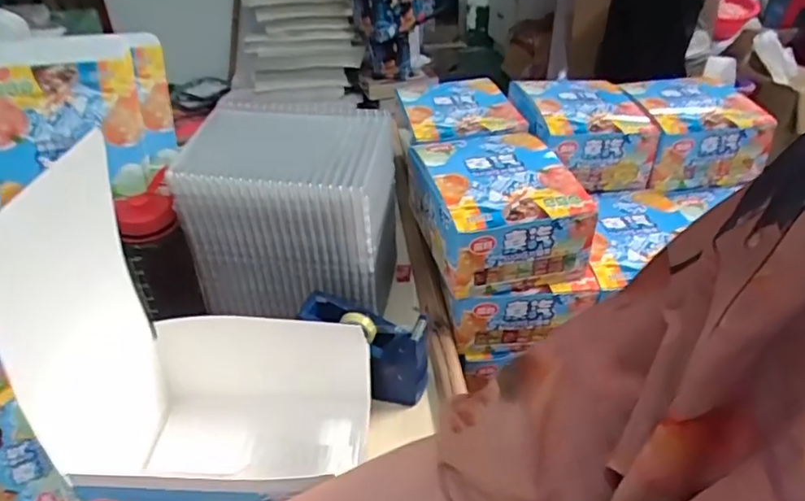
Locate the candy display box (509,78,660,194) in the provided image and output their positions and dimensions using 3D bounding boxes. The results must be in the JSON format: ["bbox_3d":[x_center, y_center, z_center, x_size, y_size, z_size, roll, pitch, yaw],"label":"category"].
[{"bbox_3d":[0.249,-0.173,0.844,0.166,0.094,0.184,-3,35,-3],"label":"candy display box"}]

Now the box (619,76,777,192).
[{"bbox_3d":[0.408,-0.169,0.837,0.152,0.097,0.151,-3,35,-3],"label":"box"}]

